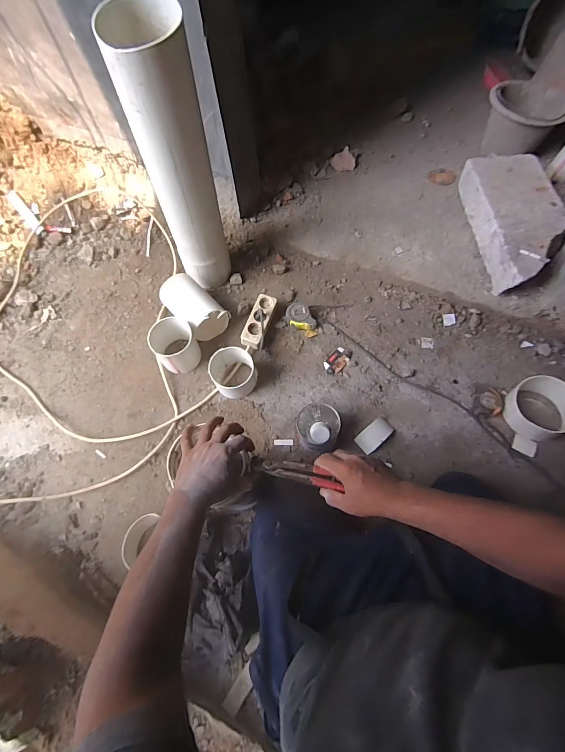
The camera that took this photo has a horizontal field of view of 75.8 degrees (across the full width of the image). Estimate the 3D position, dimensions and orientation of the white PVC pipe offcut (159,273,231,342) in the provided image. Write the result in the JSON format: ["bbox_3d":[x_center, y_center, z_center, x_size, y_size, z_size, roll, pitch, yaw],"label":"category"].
[{"bbox_3d":[-0.252,-0.195,1.052,0.115,0.126,0.195,-39,68,-14],"label":"white PVC pipe offcut"}]

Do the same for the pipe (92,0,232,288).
[{"bbox_3d":[-0.219,-0.427,0.851,0.146,0.627,0.130,-19,64,-6],"label":"pipe"}]

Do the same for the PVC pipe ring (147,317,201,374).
[{"bbox_3d":[-0.287,-0.077,0.990,0.113,0.105,0.140,-28,65,-10],"label":"PVC pipe ring"}]

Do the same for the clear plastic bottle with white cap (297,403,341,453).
[{"bbox_3d":[0.086,0.124,0.871,0.097,0.129,0.093,-2,64,3],"label":"clear plastic bottle with white cap"}]

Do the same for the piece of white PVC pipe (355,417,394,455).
[{"bbox_3d":[0.232,0.146,0.906,0.102,0.029,0.051,-37,67,-14],"label":"piece of white PVC pipe"}]

